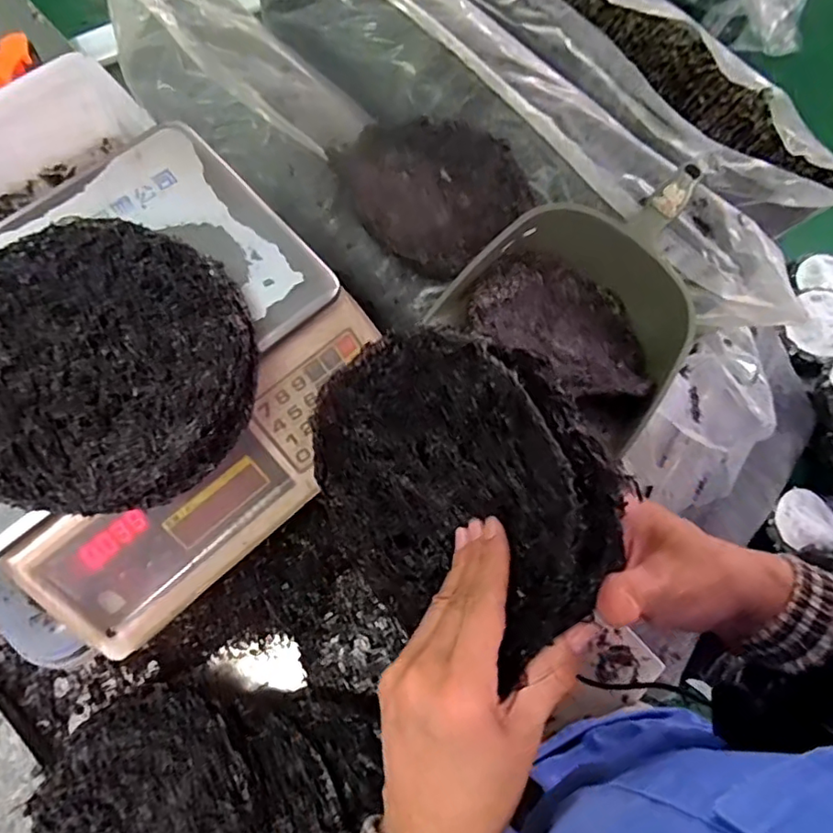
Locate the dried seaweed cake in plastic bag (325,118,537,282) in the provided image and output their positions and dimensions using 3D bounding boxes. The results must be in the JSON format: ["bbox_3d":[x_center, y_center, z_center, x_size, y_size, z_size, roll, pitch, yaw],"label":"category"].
[{"bbox_3d":[0.016,-0.246,0.603,0.180,0.041,0.193,1,72,-2],"label":"dried seaweed cake in plastic bag"}]

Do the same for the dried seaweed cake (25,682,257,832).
[{"bbox_3d":[-0.253,0.368,0.536,0.194,0.026,0.197,1,72,-2],"label":"dried seaweed cake"}]

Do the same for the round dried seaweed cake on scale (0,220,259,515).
[{"bbox_3d":[-0.223,-0.035,0.401,0.209,0.044,0.195,1,72,-2],"label":"round dried seaweed cake on scale"}]

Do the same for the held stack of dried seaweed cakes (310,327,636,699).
[{"bbox_3d":[0.012,0.047,0.329,0.042,0.182,0.179,-14,62,-44],"label":"held stack of dried seaweed cakes"}]

